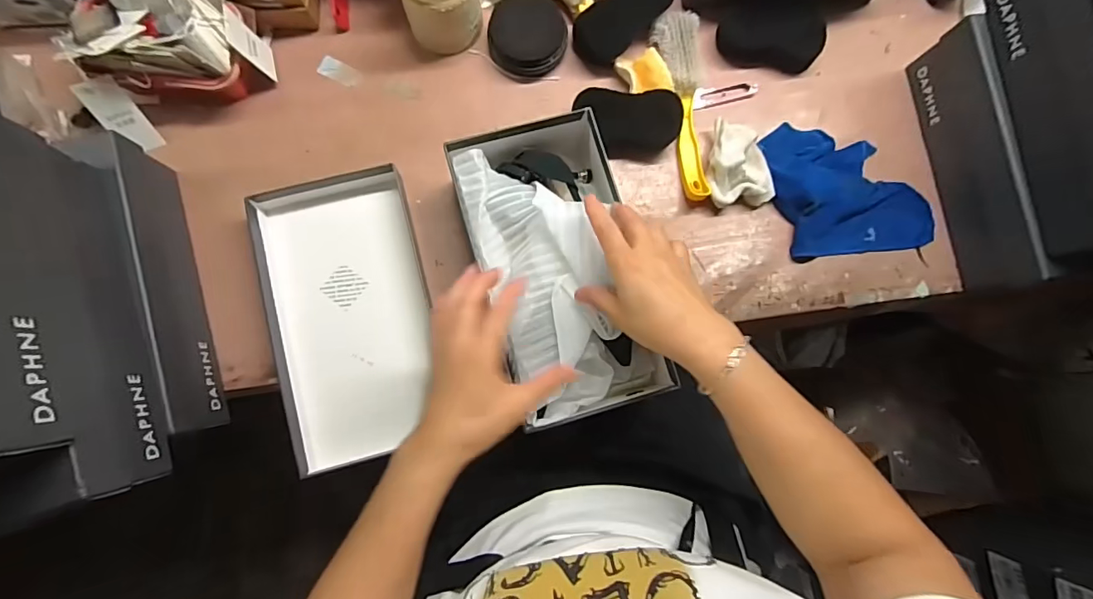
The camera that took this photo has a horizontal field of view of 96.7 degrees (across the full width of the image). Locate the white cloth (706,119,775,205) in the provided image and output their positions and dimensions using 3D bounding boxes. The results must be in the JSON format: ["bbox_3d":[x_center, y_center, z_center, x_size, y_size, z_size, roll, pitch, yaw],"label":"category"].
[{"bbox_3d":[0.226,-0.161,0.571,0.073,0.040,0.098,-5,83,-4],"label":"white cloth"}]

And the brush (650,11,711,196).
[{"bbox_3d":[0.169,-0.231,0.581,0.054,0.035,0.224,-9,83,-4],"label":"brush"}]

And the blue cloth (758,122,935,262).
[{"bbox_3d":[0.366,-0.137,0.581,0.184,0.027,0.163,-7,83,-4],"label":"blue cloth"}]

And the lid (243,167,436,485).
[{"bbox_3d":[-0.217,0.013,0.535,0.163,0.038,0.316,-12,84,-5],"label":"lid"}]

